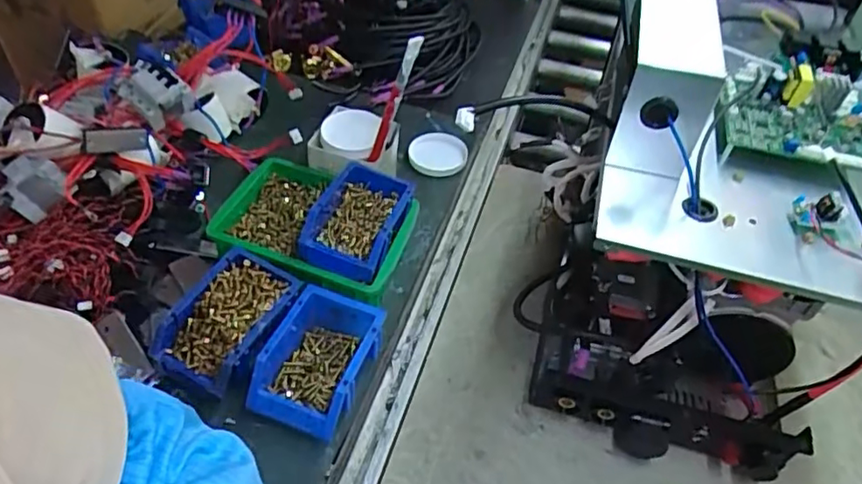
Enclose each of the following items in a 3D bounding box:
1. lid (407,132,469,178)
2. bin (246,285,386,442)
[{"bbox_3d":[0.013,-0.151,1.033,0.098,0.025,0.097,3,46,-3],"label":"lid"},{"bbox_3d":[-0.131,0.139,0.698,0.110,0.062,0.155,18,48,11],"label":"bin"}]

